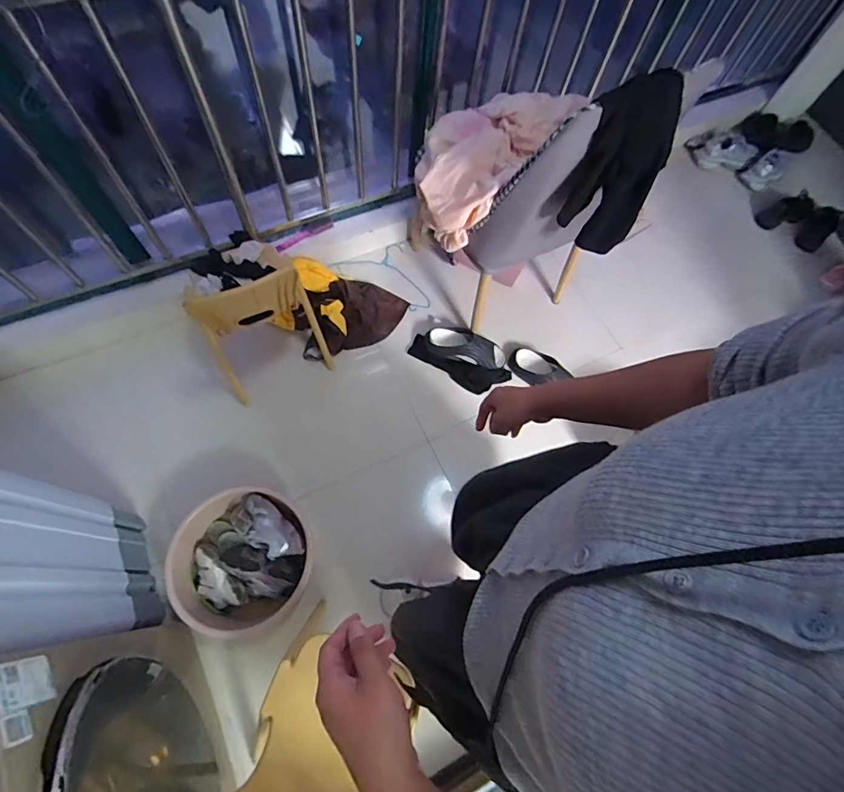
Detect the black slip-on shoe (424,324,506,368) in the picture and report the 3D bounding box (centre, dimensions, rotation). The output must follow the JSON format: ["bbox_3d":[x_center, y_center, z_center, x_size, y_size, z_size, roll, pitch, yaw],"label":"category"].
[{"bbox_3d":[0.153,-0.171,1.583,0.283,0.069,0.133,23,67,6],"label":"black slip-on shoe"}]

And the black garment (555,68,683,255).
[{"bbox_3d":[0.408,-0.465,0.934,0.150,0.303,0.176,36,69,12],"label":"black garment"}]

